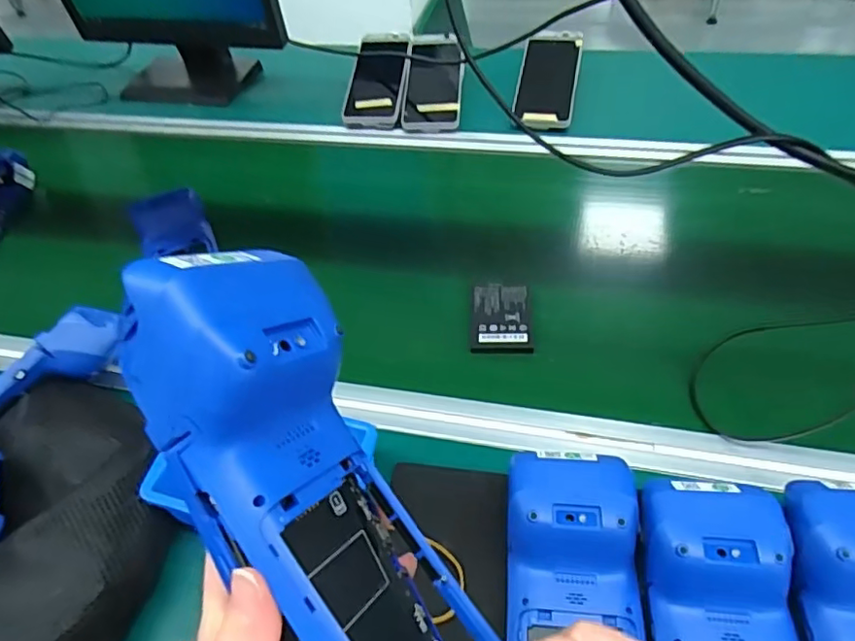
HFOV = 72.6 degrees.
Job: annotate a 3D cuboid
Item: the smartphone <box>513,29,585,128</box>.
[{"bbox_3d":[0.172,-0.346,0.830,0.081,0.017,0.179,7,66,12],"label":"smartphone"}]

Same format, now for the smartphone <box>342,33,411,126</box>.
[{"bbox_3d":[-0.074,-0.363,0.870,0.081,0.012,0.184,4,66,9],"label":"smartphone"}]

